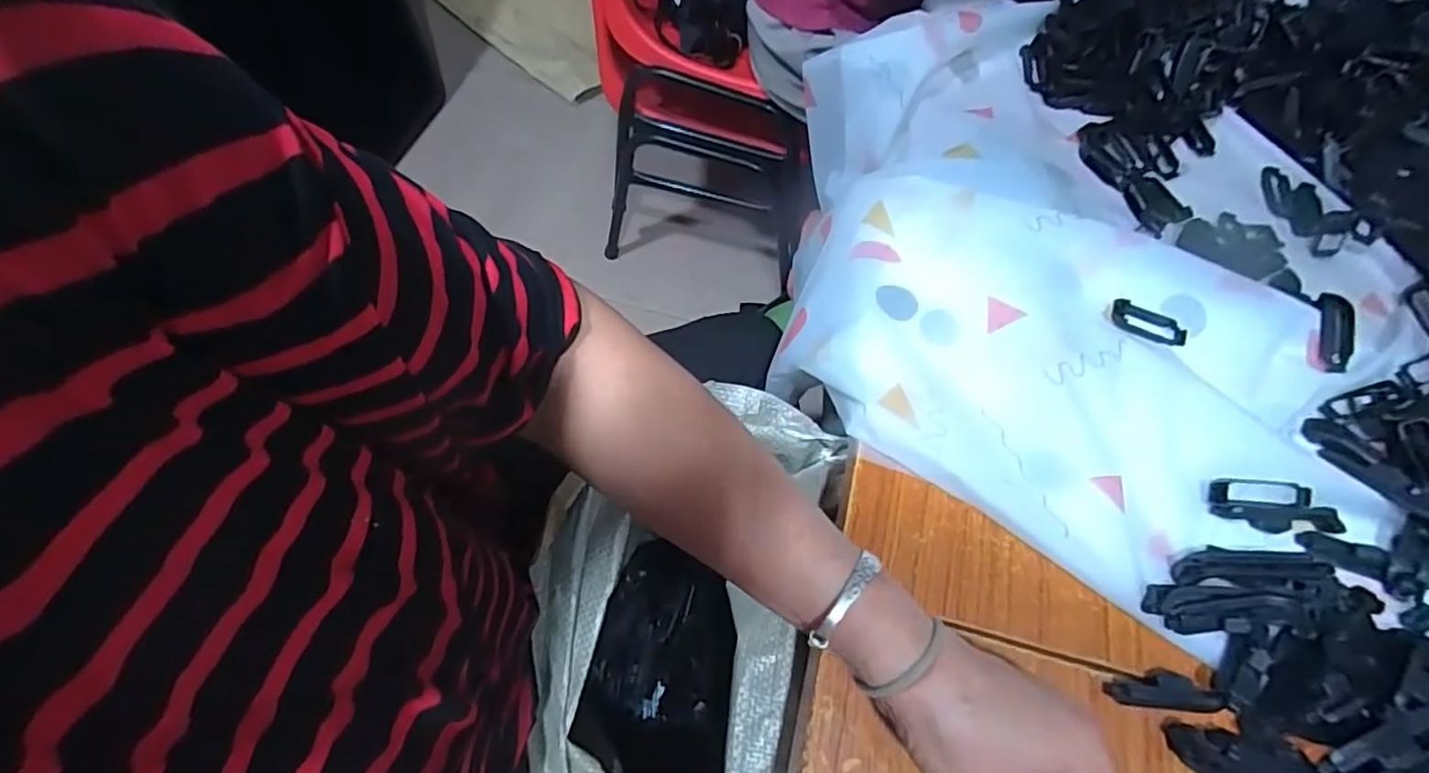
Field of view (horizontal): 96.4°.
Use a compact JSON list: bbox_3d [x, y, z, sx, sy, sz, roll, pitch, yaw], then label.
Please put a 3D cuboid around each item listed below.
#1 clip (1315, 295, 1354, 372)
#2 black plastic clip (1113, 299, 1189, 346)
[{"bbox_3d":[0.435,-0.037,0.446,0.019,0.005,0.055,0,85,23],"label":"clip"},{"bbox_3d":[0.306,-0.042,0.448,0.055,0.006,0.024,20,65,-3],"label":"black plastic clip"}]

